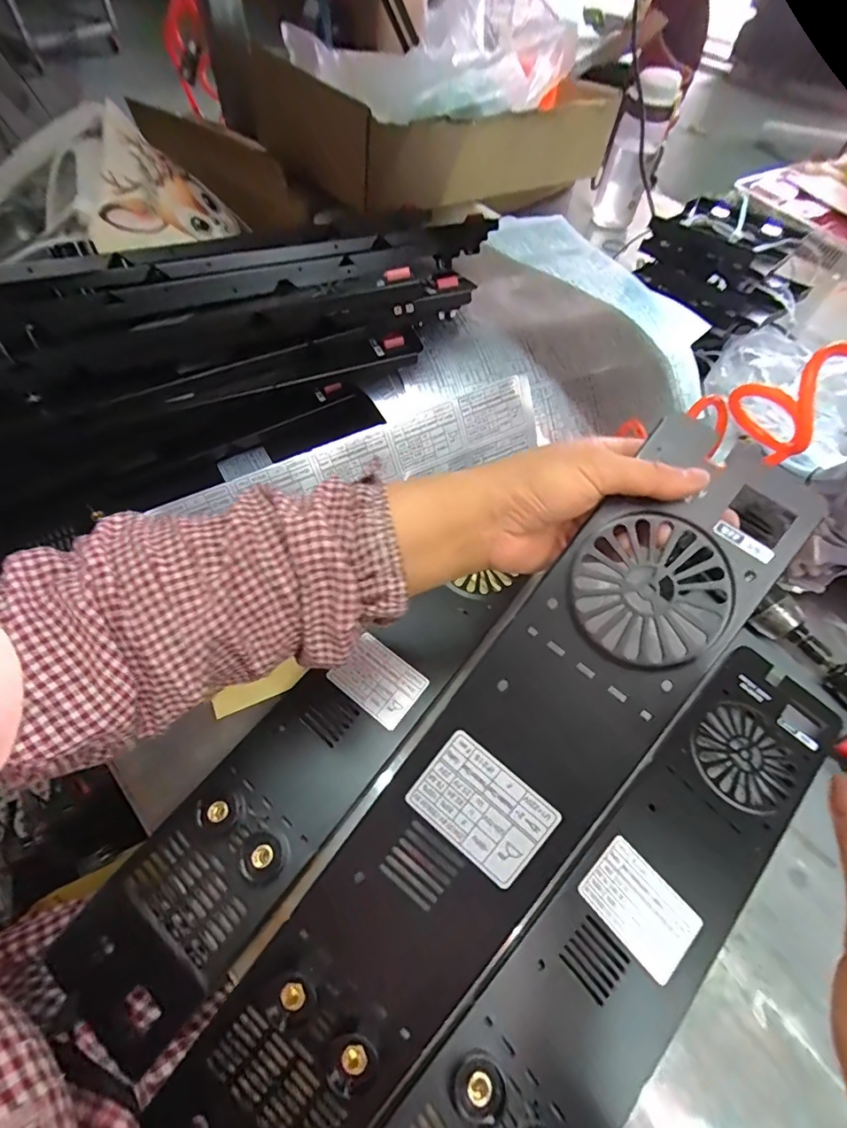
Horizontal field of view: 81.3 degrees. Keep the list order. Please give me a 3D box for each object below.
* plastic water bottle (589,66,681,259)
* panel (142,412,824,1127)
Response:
[{"bbox_3d":[0.332,-0.640,0.798,0.071,0.217,0.084,20,59,9],"label":"plastic water bottle"},{"bbox_3d":[0.030,0.141,0.267,0.095,0.022,0.486,37,90,18],"label":"panel"}]

